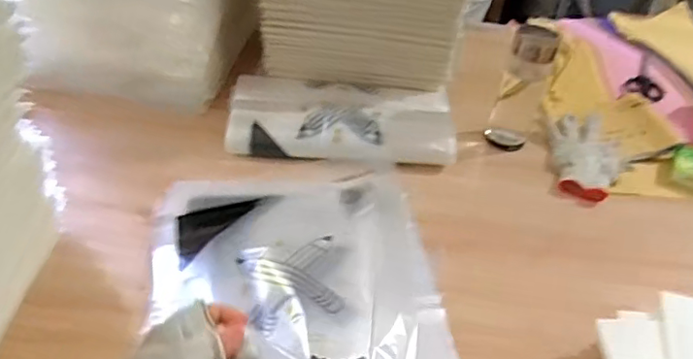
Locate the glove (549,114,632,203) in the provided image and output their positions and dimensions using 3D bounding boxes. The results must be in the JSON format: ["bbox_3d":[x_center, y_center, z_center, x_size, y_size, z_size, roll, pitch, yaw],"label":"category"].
[{"bbox_3d":[0.378,-0.035,0.888,0.102,0.027,0.200,9,40,2],"label":"glove"}]

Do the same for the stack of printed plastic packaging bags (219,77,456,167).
[{"bbox_3d":[-0.006,-0.096,0.891,0.346,0.051,0.172,6,40,-1],"label":"stack of printed plastic packaging bags"}]

